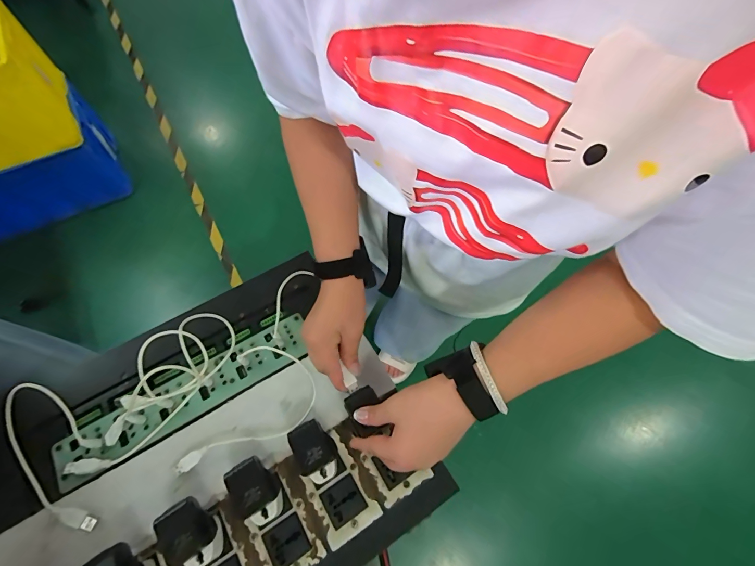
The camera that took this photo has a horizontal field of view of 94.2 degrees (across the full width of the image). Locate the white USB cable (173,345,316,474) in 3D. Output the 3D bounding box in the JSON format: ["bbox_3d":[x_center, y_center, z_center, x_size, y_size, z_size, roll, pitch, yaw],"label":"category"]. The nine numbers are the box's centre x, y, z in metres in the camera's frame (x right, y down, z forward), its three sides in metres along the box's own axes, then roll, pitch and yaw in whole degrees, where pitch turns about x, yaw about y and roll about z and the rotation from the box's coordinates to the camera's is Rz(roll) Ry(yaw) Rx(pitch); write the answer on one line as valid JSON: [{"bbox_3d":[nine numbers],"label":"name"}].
[{"bbox_3d":[-0.146,0.160,0.430,0.121,0.039,0.162,16,67,6],"label":"white USB cable"}]

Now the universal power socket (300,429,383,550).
[{"bbox_3d":[-0.048,0.235,0.400,0.061,0.010,0.099,-33,71,-14],"label":"universal power socket"}]

